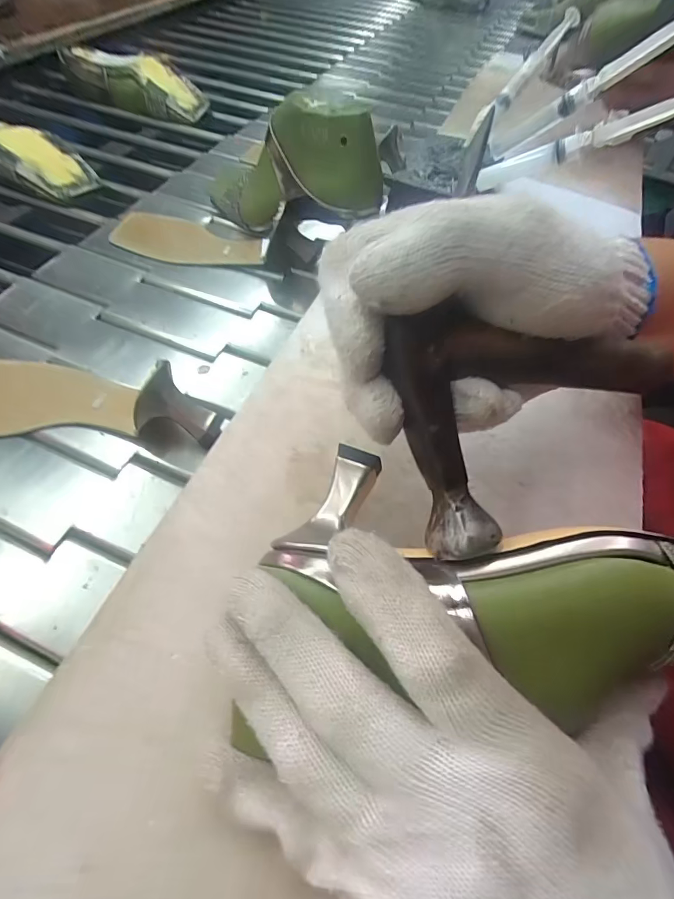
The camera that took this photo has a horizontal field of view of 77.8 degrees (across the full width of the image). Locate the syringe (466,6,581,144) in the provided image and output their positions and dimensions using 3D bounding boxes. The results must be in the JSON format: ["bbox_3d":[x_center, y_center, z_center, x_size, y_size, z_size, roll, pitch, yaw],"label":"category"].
[{"bbox_3d":[0.178,-0.360,0.402,0.130,0.023,0.018,-46,62,12],"label":"syringe"}]

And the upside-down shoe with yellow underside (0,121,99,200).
[{"bbox_3d":[-0.388,-0.358,0.497,0.214,0.056,0.086,30,59,17],"label":"upside-down shoe with yellow underside"}]

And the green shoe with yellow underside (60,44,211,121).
[{"bbox_3d":[-0.299,-0.558,0.635,0.211,0.059,0.089,25,58,15],"label":"green shoe with yellow underside"}]

